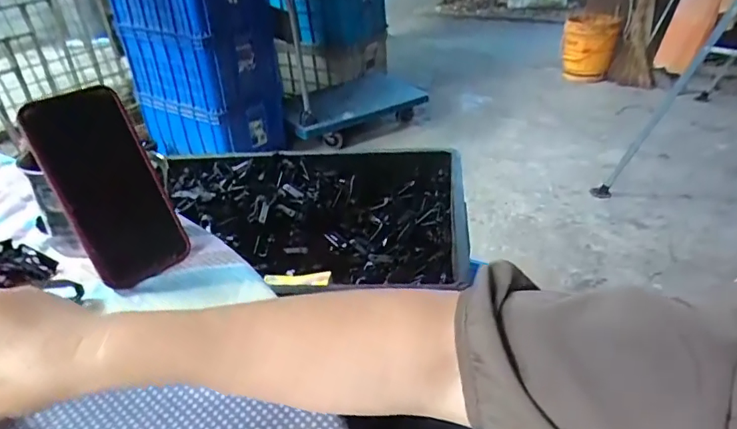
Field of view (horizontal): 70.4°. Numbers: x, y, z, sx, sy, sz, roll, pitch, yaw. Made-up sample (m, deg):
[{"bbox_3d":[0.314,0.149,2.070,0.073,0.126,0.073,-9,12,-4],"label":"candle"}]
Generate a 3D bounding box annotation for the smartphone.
[{"bbox_3d":[-0.211,-0.022,0.427,0.074,0.159,0.010,-28,10,-28],"label":"smartphone"}]

